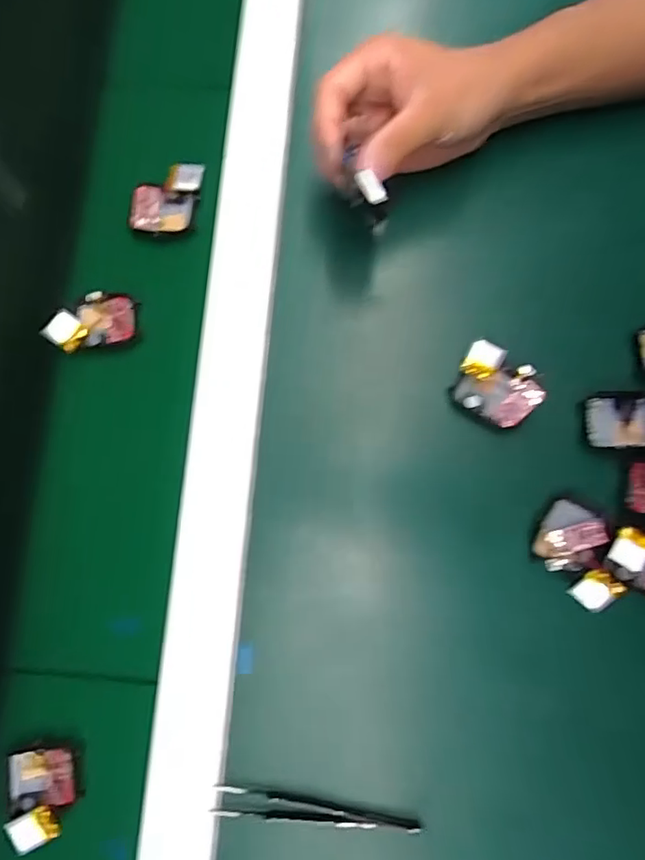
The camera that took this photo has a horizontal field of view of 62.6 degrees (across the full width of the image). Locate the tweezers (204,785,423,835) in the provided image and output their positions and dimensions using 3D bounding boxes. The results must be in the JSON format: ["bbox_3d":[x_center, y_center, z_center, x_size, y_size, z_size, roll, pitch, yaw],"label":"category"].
[{"bbox_3d":[-0.004,0.217,0.297,0.113,0.010,0.014,9,80,3],"label":"tweezers"}]

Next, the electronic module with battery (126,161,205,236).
[{"bbox_3d":[-0.110,-0.161,0.369,0.046,0.015,0.049,11,80,3],"label":"electronic module with battery"}]

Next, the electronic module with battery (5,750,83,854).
[{"bbox_3d":[-0.161,0.206,0.302,0.042,0.015,0.048,-18,80,-2],"label":"electronic module with battery"}]

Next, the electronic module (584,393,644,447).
[{"bbox_3d":[0.184,-0.006,0.331,0.038,0.007,0.032,-1,80,1],"label":"electronic module"}]

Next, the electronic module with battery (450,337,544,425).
[{"bbox_3d":[0.110,-0.027,0.331,0.051,0.008,0.043,28,95,11],"label":"electronic module with battery"}]

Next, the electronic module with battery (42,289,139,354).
[{"bbox_3d":[-0.151,-0.073,0.348,0.057,0.015,0.036,-16,80,-2],"label":"electronic module with battery"}]

